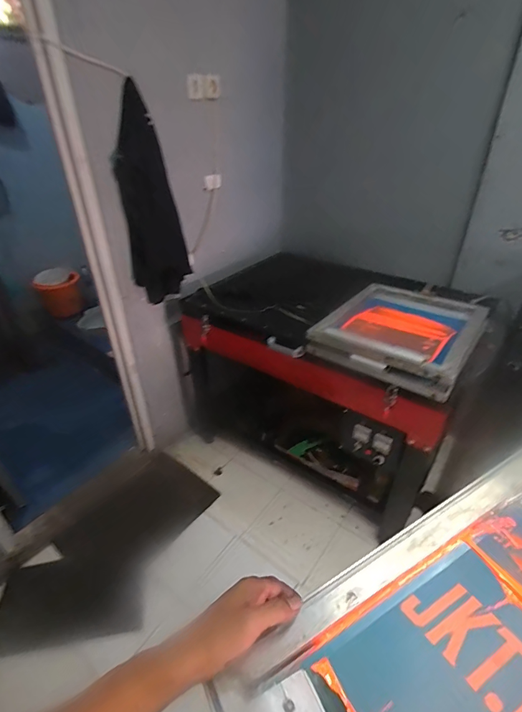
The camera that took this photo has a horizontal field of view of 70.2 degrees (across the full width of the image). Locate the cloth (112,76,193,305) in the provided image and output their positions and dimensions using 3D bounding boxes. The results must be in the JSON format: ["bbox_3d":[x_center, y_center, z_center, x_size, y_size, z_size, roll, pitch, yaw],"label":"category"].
[{"bbox_3d":[-0.392,-0.504,1.346,0.210,0.669,0.178,-8,38,-9],"label":"cloth"}]

